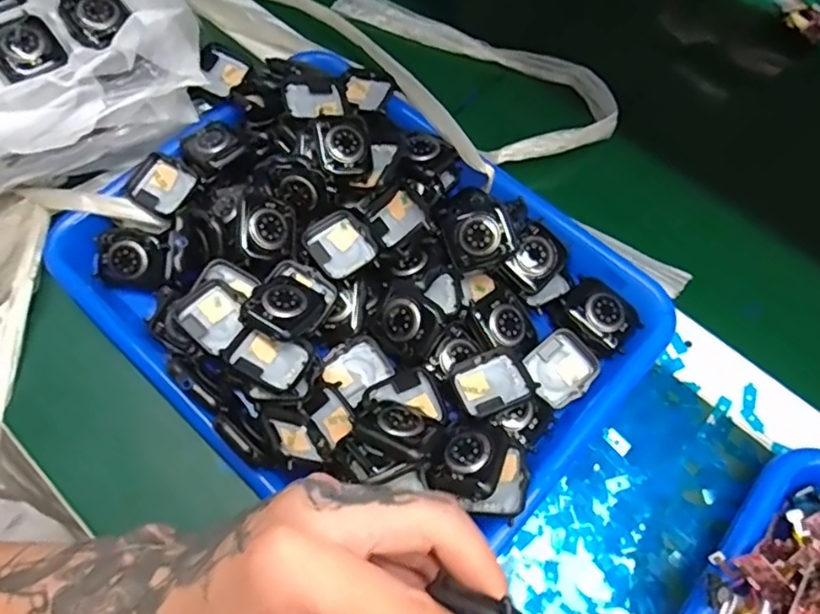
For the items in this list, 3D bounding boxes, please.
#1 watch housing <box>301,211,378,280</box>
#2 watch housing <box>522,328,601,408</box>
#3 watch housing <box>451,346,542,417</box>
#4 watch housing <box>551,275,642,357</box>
[{"bbox_3d":[-0.042,-0.038,0.377,0.037,0.011,0.042,-32,69,-15],"label":"watch housing"},{"bbox_3d":[0.091,0.037,0.366,0.042,0.010,0.037,-37,70,-16],"label":"watch housing"},{"bbox_3d":[0.046,0.043,0.346,0.041,0.010,0.036,-26,46,-9],"label":"watch housing"},{"bbox_3d":[0.115,0.003,0.371,0.046,0.014,0.036,41,70,17],"label":"watch housing"}]

